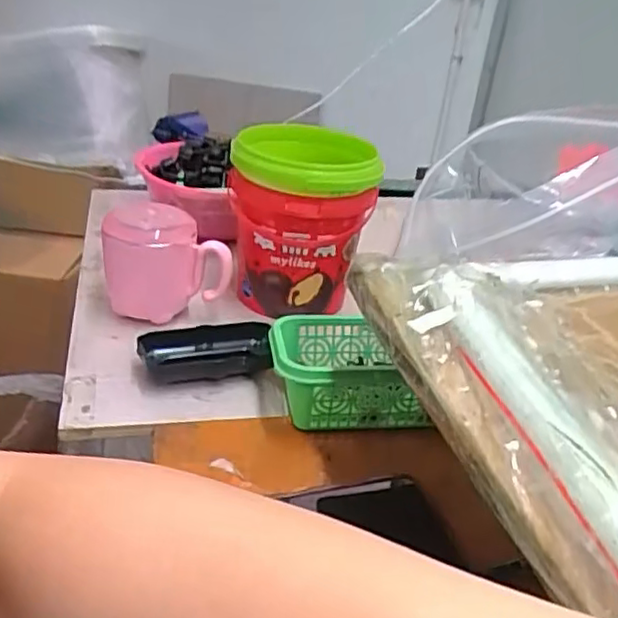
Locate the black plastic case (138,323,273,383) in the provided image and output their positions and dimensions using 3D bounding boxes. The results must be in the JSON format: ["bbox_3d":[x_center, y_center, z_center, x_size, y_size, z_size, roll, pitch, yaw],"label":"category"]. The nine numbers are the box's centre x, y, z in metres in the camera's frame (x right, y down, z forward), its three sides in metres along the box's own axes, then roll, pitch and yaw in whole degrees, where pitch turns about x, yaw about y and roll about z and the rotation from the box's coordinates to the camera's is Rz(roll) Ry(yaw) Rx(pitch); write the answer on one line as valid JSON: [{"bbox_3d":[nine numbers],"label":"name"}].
[{"bbox_3d":[-0.081,0.035,0.521,0.104,0.021,0.049,-2,30,-15],"label":"black plastic case"}]

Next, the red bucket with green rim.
[{"bbox_3d":[-0.011,-0.084,0.619,0.128,0.147,0.141,0,30,-12],"label":"red bucket with green rim"}]

